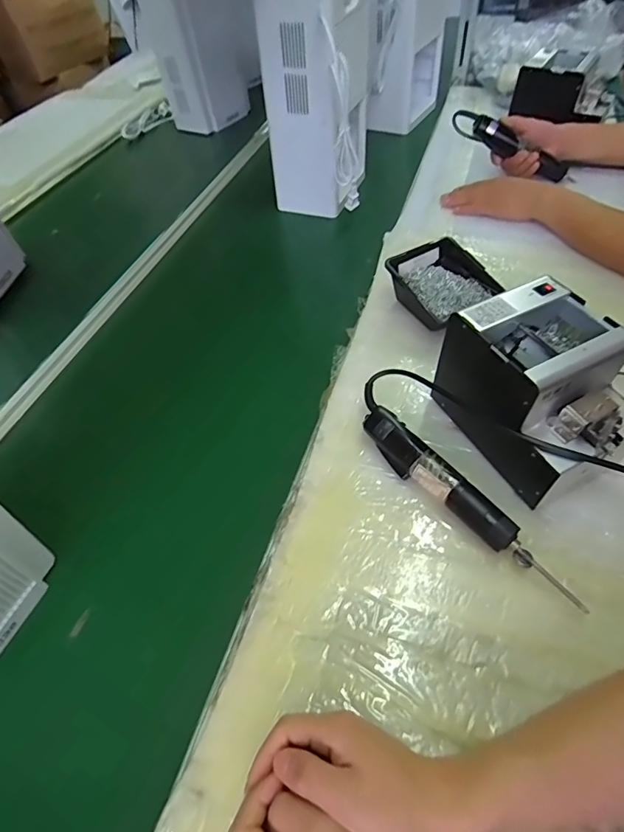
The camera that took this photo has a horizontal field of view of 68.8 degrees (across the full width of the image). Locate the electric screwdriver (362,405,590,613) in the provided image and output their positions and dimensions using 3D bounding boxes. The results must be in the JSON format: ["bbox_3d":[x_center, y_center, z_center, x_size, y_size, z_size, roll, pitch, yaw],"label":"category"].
[{"bbox_3d":[0.150,0.085,0.469,0.035,0.039,0.263,-34,57,-20],"label":"electric screwdriver"}]

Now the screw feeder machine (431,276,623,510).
[{"bbox_3d":[0.239,-0.024,0.479,0.137,0.145,0.166,-21,53,-11],"label":"screw feeder machine"}]

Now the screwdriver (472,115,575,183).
[{"bbox_3d":[0.411,-0.510,0.882,0.224,0.043,0.032,22,53,-11],"label":"screwdriver"}]

